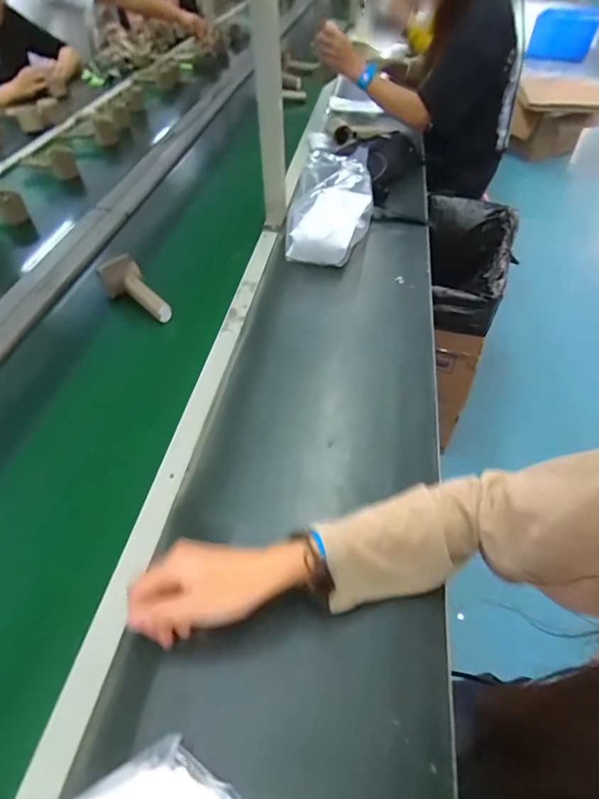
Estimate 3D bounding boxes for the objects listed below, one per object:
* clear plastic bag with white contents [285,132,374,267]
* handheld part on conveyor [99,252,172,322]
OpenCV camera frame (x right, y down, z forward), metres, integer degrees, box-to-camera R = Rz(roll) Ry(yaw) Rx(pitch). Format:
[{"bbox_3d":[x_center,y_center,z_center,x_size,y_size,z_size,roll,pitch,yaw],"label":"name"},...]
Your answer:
[{"bbox_3d":[0.067,-0.399,0.917,0.165,0.112,0.323,4,47,3],"label":"clear plastic bag with white contents"},{"bbox_3d":[-0.262,-0.177,0.741,0.139,0.047,0.055,38,55,9],"label":"handheld part on conveyor"}]

